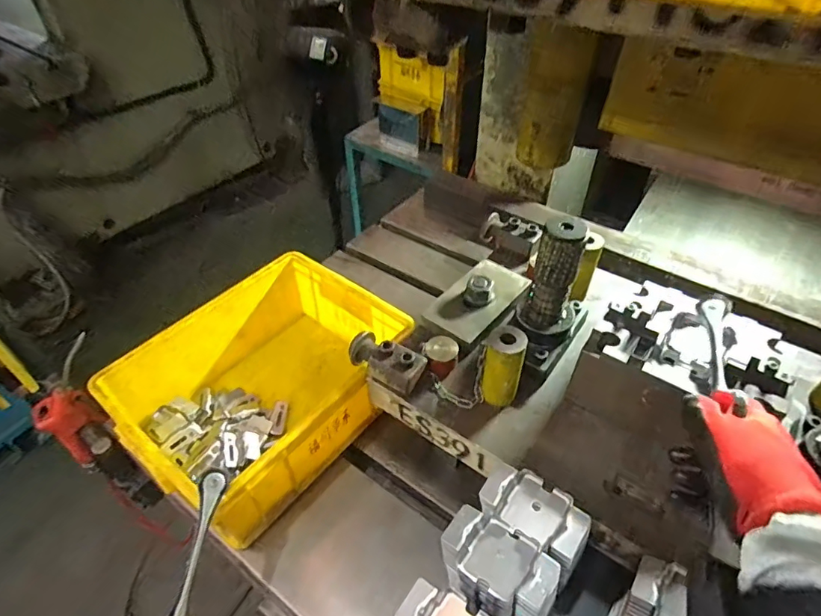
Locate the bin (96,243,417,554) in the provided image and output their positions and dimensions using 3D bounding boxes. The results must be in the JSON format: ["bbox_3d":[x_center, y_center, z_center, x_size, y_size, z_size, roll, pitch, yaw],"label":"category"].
[{"bbox_3d":[-0.193,0.099,0.662,0.261,0.131,0.326,30,52,29],"label":"bin"}]

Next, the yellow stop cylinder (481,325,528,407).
[{"bbox_3d":[0.099,0.063,0.526,0.039,0.097,0.037,-1,44,1],"label":"yellow stop cylinder"}]

